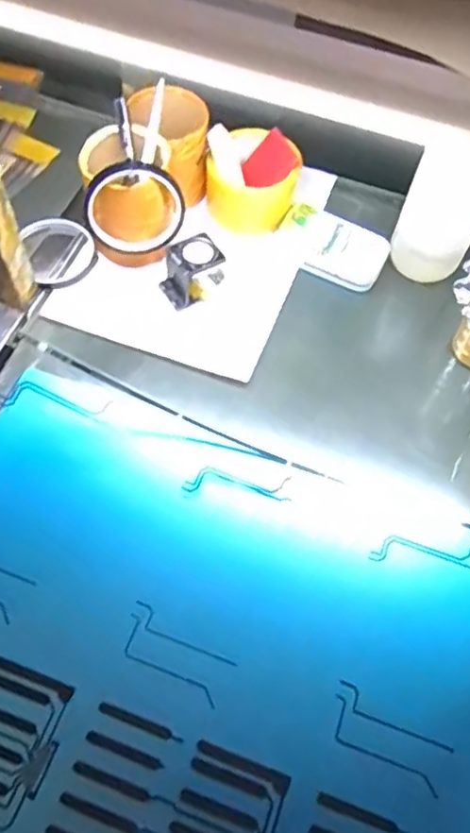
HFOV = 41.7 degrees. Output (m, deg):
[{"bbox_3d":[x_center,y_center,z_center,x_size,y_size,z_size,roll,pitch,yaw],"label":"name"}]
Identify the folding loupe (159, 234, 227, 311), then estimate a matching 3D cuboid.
[{"bbox_3d":[-0.041,-0.139,0.586,0.057,0.049,0.042,-30,68,-17],"label":"folding loupe"}]

